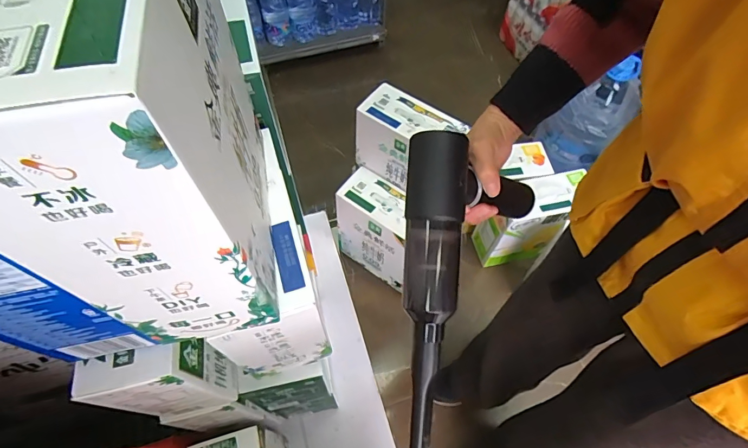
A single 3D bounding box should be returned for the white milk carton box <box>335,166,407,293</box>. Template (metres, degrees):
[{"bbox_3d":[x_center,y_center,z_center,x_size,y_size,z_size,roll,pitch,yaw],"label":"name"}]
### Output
[{"bbox_3d":[0.026,0.031,1.198,0.251,0.312,0.132,32,64,16],"label":"white milk carton box"}]

